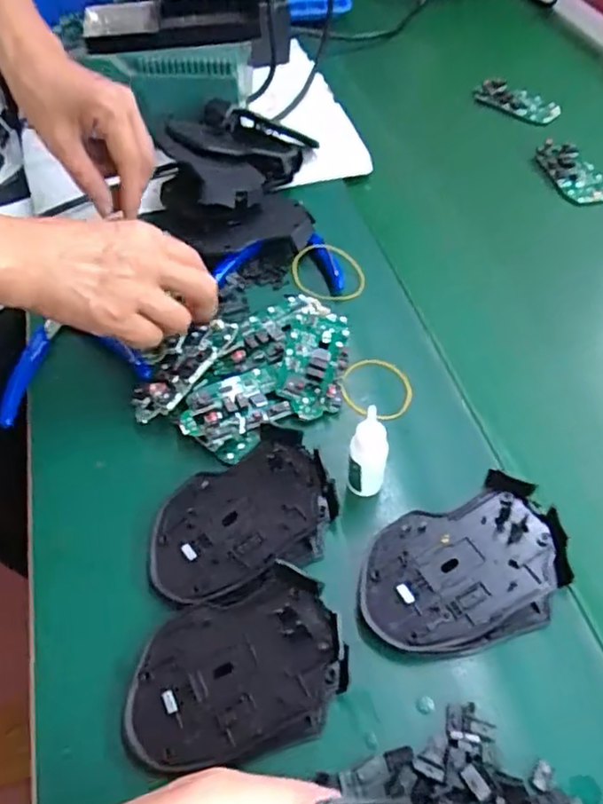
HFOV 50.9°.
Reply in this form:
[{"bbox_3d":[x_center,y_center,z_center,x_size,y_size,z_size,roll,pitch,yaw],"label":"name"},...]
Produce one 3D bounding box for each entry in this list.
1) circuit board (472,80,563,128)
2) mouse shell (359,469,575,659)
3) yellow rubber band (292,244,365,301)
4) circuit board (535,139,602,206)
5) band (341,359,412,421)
[{"bbox_3d":[0.243,-0.338,0.708,0.094,0.015,0.061,31,58,22],"label":"circuit board"},{"bbox_3d":[0.090,0.092,0.352,0.118,0.031,0.080,-17,54,-13],"label":"mouse shell"},{"bbox_3d":[0.022,-0.107,0.521,0.058,0.014,0.057,0,52,-1],"label":"yellow rubber band"},{"bbox_3d":[0.266,-0.227,0.621,0.047,0.009,0.095,-11,53,-9],"label":"circuit board"},{"bbox_3d":[0.052,-0.009,0.452,0.050,0.009,0.053,-1,54,1],"label":"band"}]

